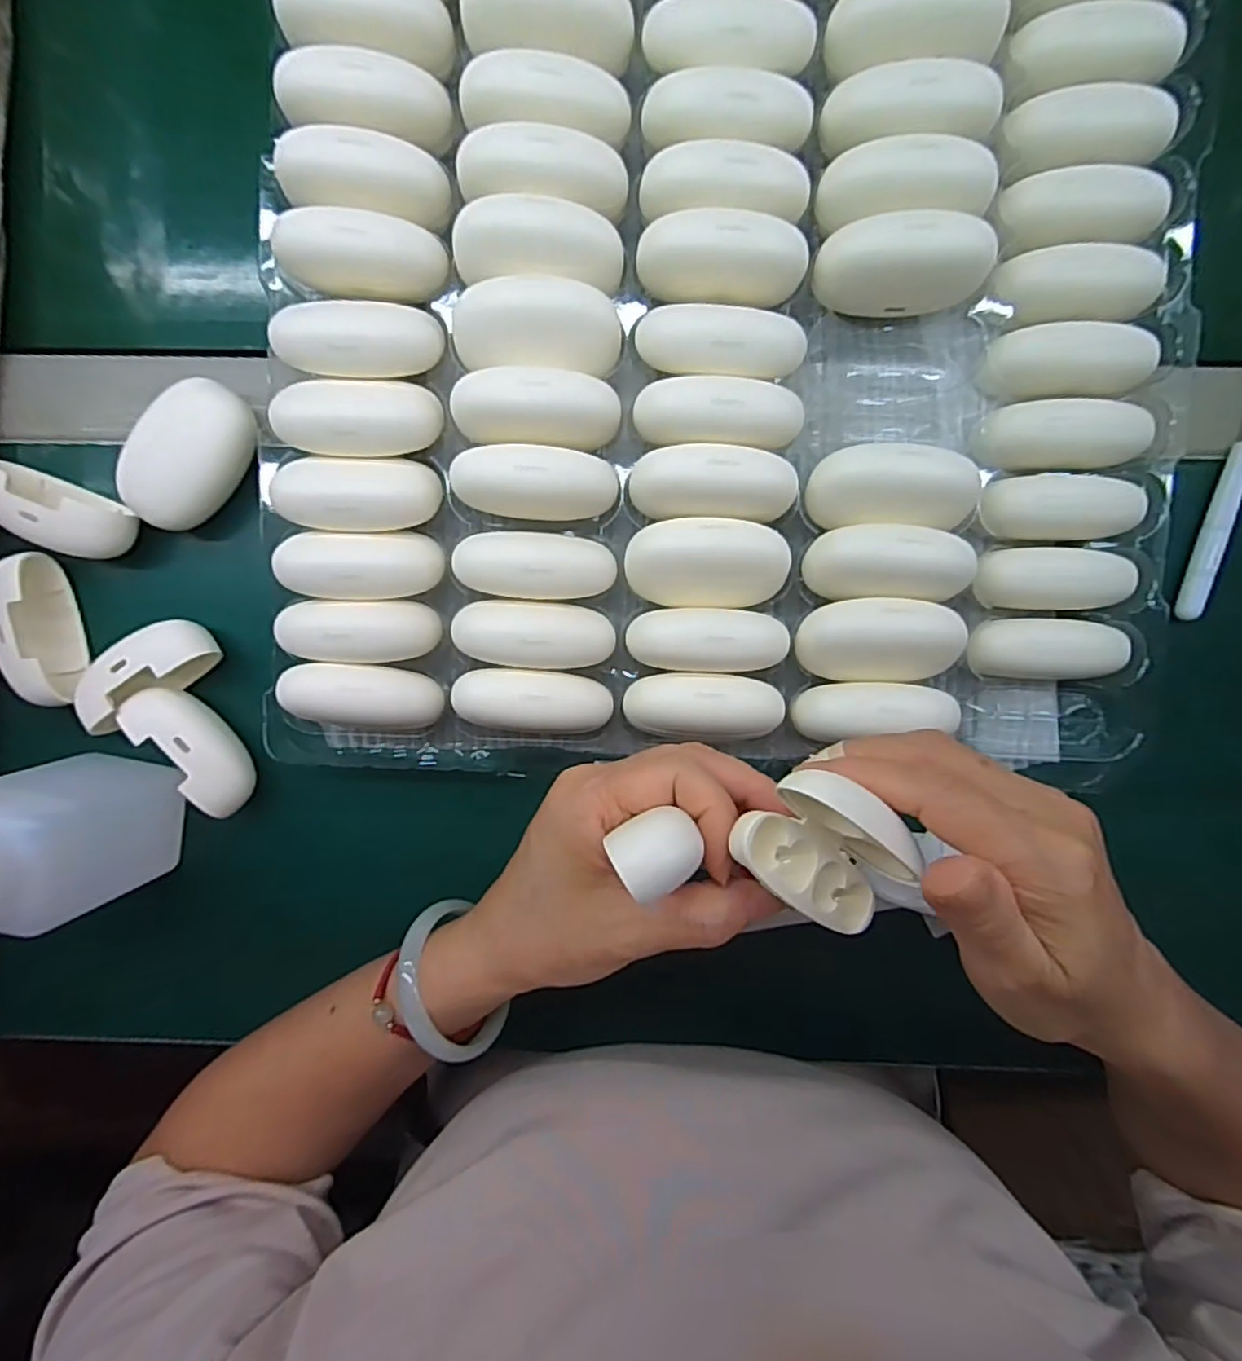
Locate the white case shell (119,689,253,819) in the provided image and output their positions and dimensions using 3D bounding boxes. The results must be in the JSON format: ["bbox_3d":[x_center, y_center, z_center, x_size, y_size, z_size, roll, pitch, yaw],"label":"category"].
[{"bbox_3d":[-0.199,0.031,0.305,0.026,0.022,0.066,-41,93,4],"label":"white case shell"}]

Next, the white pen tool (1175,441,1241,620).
[{"bbox_3d":[0.272,-0.083,0.294,0.007,0.011,0.112,16,95,0],"label":"white pen tool"}]

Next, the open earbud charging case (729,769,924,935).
[{"bbox_3d":[0.068,0.055,0.212,0.061,0.028,0.041,37,93,-5],"label":"open earbud charging case"}]

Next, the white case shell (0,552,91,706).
[{"bbox_3d":[-0.268,-0.023,0.302,0.026,0.023,0.067,-8,95,2],"label":"white case shell"}]

